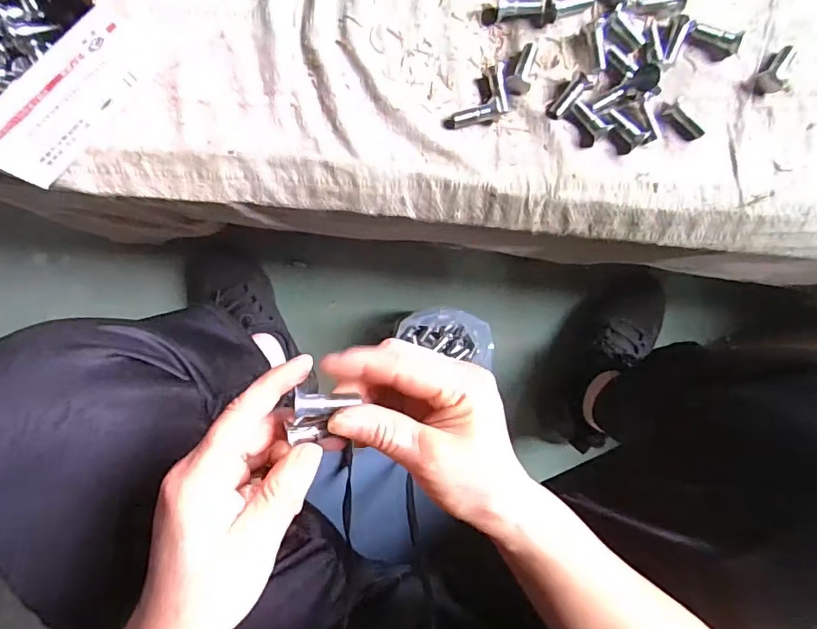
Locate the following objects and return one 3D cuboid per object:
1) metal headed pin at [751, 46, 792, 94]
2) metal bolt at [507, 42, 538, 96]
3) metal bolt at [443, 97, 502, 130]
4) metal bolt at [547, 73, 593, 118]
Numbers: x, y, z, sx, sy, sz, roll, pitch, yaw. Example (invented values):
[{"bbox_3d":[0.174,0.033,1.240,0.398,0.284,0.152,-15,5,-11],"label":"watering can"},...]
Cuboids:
[{"bbox_3d":[0.286,-0.192,0.394,0.019,0.010,0.041,29,89,0],"label":"metal headed pin"},{"bbox_3d":[0.089,-0.193,0.394,0.017,0.014,0.042,12,89,-1],"label":"metal bolt"},{"bbox_3d":[0.050,-0.155,0.395,0.045,0.012,0.014,-18,90,-1],"label":"metal bolt"},{"bbox_3d":[0.123,-0.168,0.393,0.015,0.011,0.038,45,106,4],"label":"metal bolt"}]

